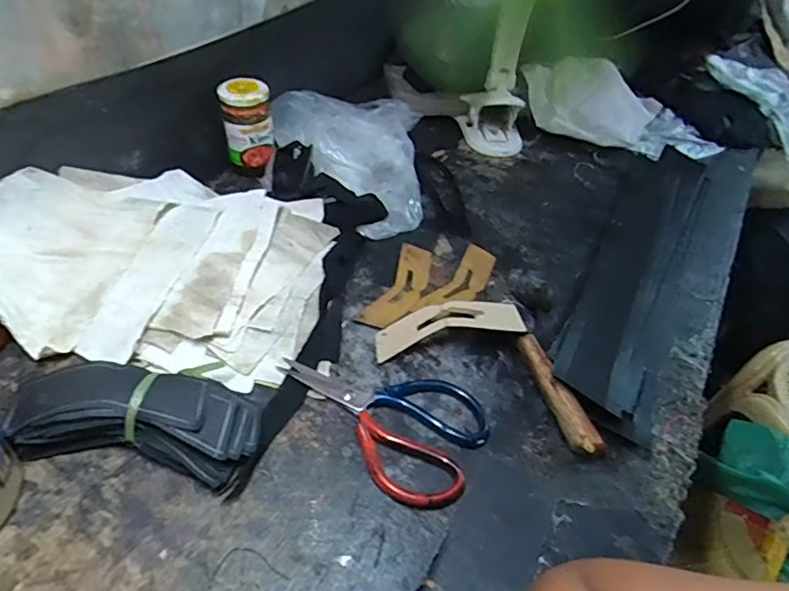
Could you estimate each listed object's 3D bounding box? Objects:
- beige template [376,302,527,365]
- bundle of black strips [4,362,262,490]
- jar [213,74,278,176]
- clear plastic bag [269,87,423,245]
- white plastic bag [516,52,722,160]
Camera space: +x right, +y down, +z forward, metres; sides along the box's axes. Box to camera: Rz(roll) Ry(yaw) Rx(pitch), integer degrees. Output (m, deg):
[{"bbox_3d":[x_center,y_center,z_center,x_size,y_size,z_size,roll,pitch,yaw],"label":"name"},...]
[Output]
[{"bbox_3d":[0.051,0.028,0.522,0.142,0.010,0.046,-12,56,2],"label":"beige template"},{"bbox_3d":[-0.205,0.098,0.431,0.185,0.036,0.079,9,47,1],"label":"bundle of black strips"},{"bbox_3d":[-0.183,-0.209,0.672,0.059,0.109,0.056,3,47,-4],"label":"jar"},{"bbox_3d":[-0.037,-0.199,0.719,0.192,0.059,0.266,-31,57,-30],"label":"clear plastic bag"},{"bbox_3d":[0.357,-0.288,0.836,0.320,0.093,0.134,16,47,8],"label":"white plastic bag"}]

